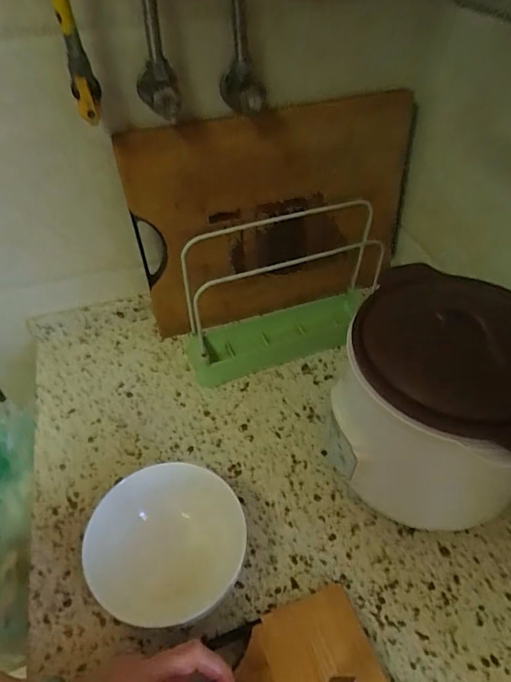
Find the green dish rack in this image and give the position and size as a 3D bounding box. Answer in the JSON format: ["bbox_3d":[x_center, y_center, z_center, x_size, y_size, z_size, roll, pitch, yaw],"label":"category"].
[{"bbox_3d":[0.035,-0.069,0.644,0.276,0.200,0.100,-16,47,-13],"label":"green dish rack"}]

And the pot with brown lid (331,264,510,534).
[{"bbox_3d":[0.189,0.071,0.482,0.190,0.225,0.189,25,51,24],"label":"pot with brown lid"}]

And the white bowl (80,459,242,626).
[{"bbox_3d":[-0.090,0.201,0.474,0.158,0.068,0.126,-20,48,-17],"label":"white bowl"}]

